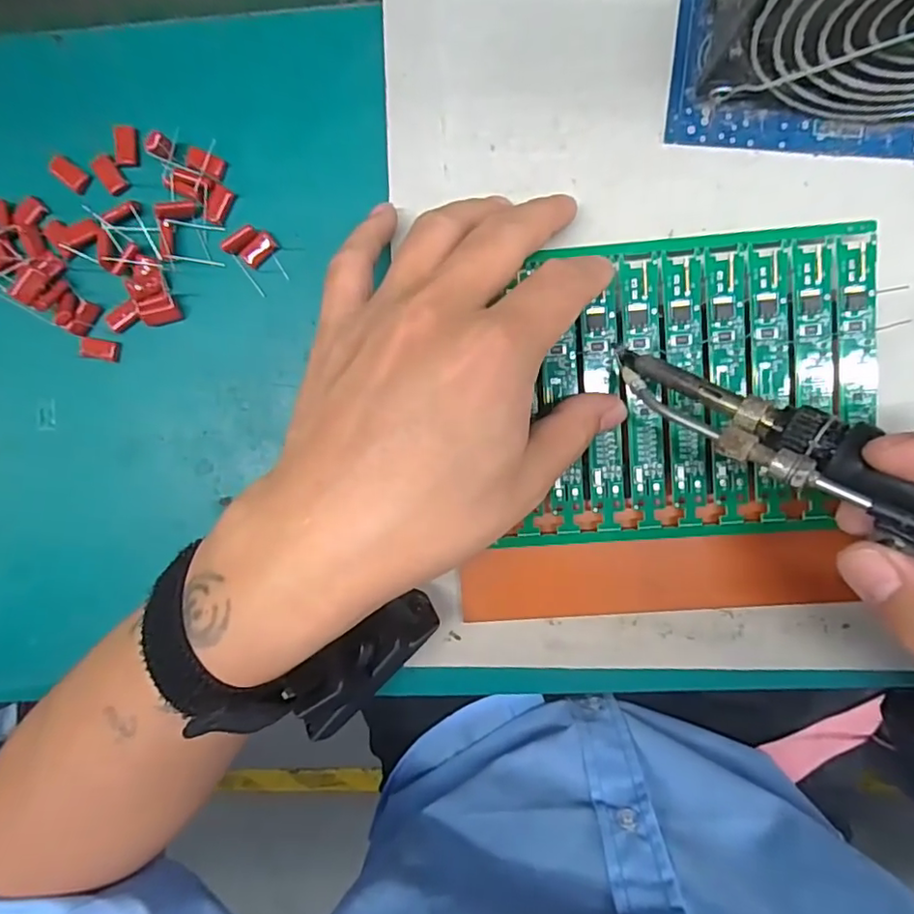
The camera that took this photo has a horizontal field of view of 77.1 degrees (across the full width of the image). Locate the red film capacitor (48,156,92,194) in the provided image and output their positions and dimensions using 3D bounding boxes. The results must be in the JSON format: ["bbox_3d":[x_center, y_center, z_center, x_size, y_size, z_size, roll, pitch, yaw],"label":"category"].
[{"bbox_3d":[-0.169,-0.123,0.249,0.017,0.004,0.010,36,96,1],"label":"red film capacitor"}]

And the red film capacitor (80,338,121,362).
[{"bbox_3d":[-0.159,-0.048,0.257,0.016,0.005,0.009,9,95,3],"label":"red film capacitor"}]

